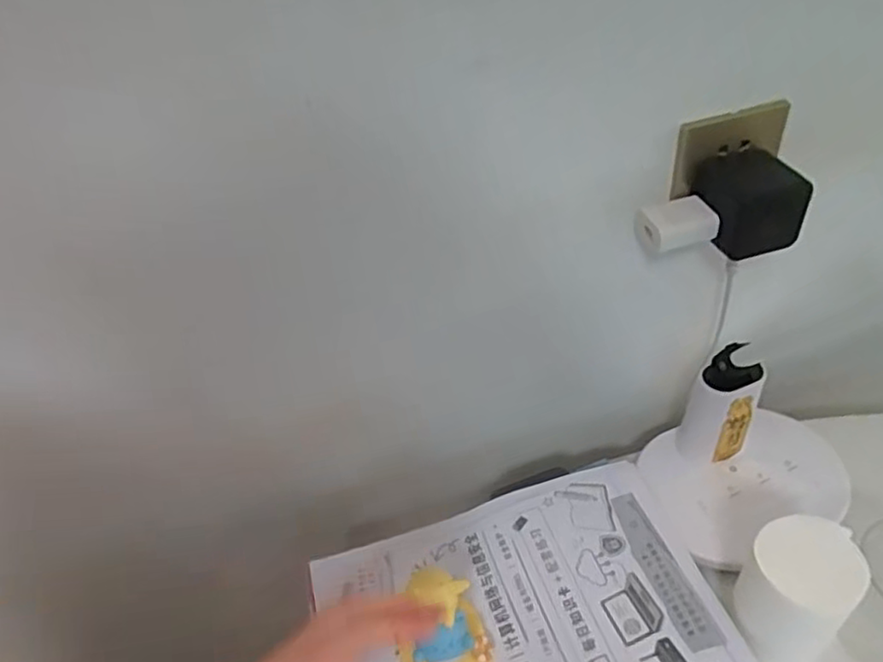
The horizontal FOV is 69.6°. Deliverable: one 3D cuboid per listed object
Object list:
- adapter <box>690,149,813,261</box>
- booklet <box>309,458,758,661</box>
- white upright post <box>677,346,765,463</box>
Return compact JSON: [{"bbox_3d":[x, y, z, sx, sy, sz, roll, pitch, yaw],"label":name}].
[{"bbox_3d":[0.231,-0.099,0.476,0.062,0.056,0.064,-13,42,-6],"label":"adapter"},{"bbox_3d":[0.061,0.224,0.488,0.295,0.015,0.207,-15,45,-6],"label":"booklet"},{"bbox_3d":[0.249,0.066,0.563,0.050,0.123,0.048,-4,42,4],"label":"white upright post"}]

